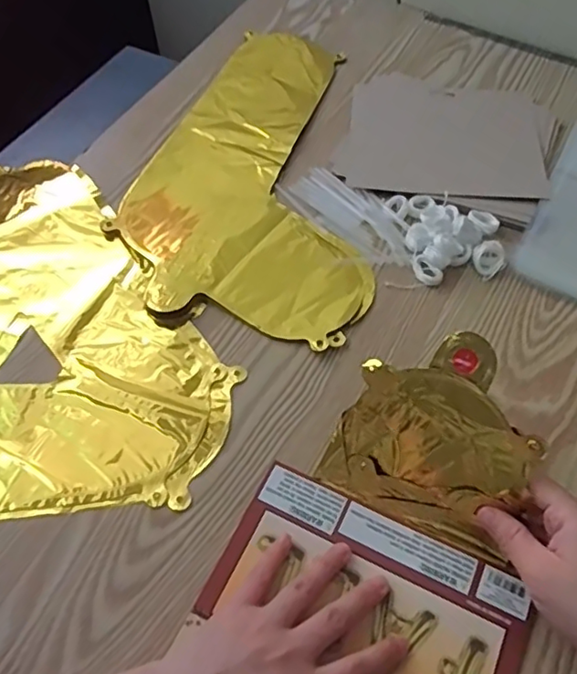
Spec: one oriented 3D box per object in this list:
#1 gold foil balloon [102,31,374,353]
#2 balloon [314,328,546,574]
[{"bbox_3d":[-0.014,-0.177,0.595,0.236,0.010,0.397,13,58,9],"label":"gold foil balloon"},{"bbox_3d":[0.100,0.068,0.387,0.134,0.132,0.018,27,23,22],"label":"balloon"}]

